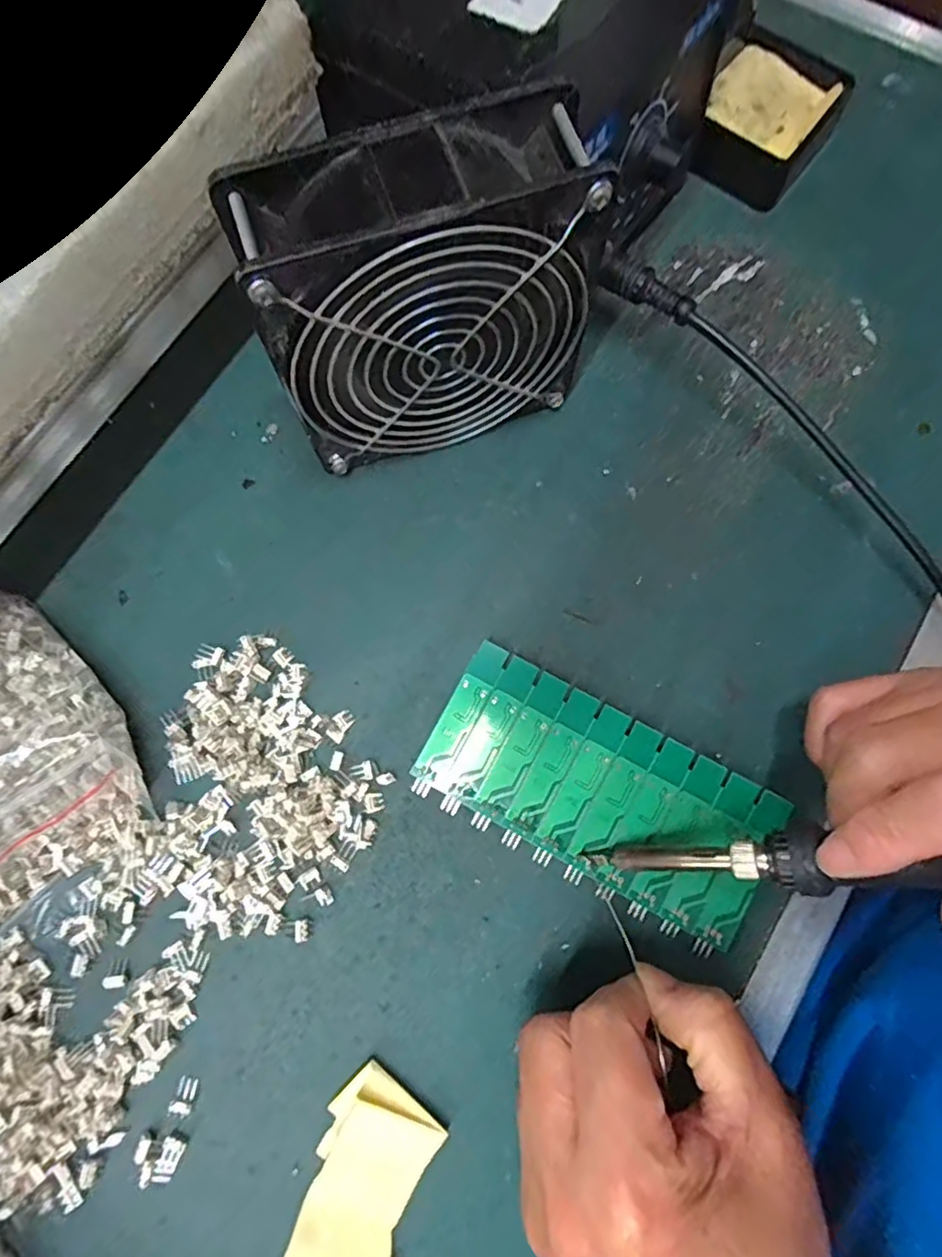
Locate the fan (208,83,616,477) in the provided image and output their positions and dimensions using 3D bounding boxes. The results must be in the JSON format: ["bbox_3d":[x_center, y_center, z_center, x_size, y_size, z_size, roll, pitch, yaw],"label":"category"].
[{"bbox_3d":[-0.016,-0.119,0.238,0.119,0.121,0.046,-18,78,-5],"label":"fan"}]

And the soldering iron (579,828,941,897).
[{"bbox_3d":[0.136,0.070,0.188,0.212,0.015,0.017,-13,75,29],"label":"soldering iron"}]

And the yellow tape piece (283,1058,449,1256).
[{"bbox_3d":[-0.034,0.202,0.213,0.050,0.025,0.080,11,77,2],"label":"yellow tape piece"}]

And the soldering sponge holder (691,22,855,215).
[{"bbox_3d":[0.152,-0.262,0.320,0.063,0.027,0.077,29,78,6],"label":"soldering sponge holder"}]

